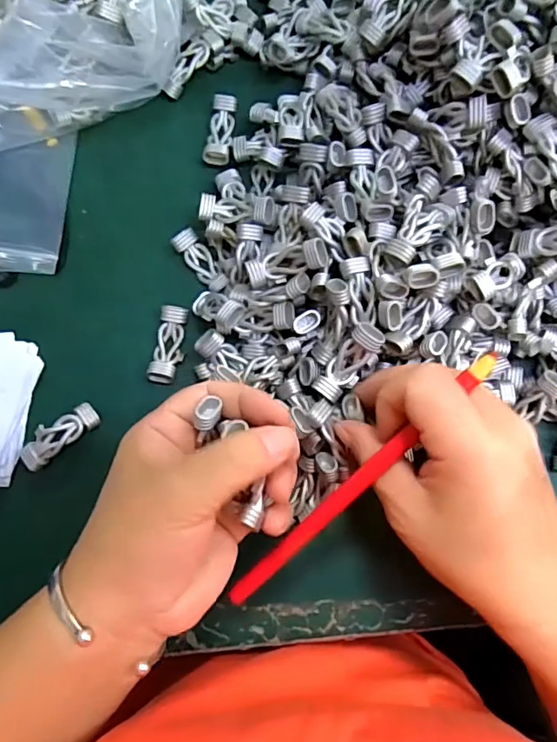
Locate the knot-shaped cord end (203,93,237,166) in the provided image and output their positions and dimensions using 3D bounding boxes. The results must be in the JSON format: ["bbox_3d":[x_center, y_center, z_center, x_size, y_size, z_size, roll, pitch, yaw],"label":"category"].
[{"bbox_3d":[-0.036,-0.149,0.321,0.015,0.009,0.045,6,82,-1],"label":"knot-shaped cord end"}]

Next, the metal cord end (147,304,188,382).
[{"bbox_3d":[-0.063,-0.015,0.299,0.017,0.011,0.045,13,82,0],"label":"metal cord end"}]

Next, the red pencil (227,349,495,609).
[{"bbox_3d":[0.035,0.054,0.239,0.010,0.005,0.166,45,102,4],"label":"red pencil"}]

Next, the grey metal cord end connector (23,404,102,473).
[{"bbox_3d":[-0.122,0.035,0.288,0.045,0.008,0.017,-39,85,-7],"label":"grey metal cord end connector"}]

